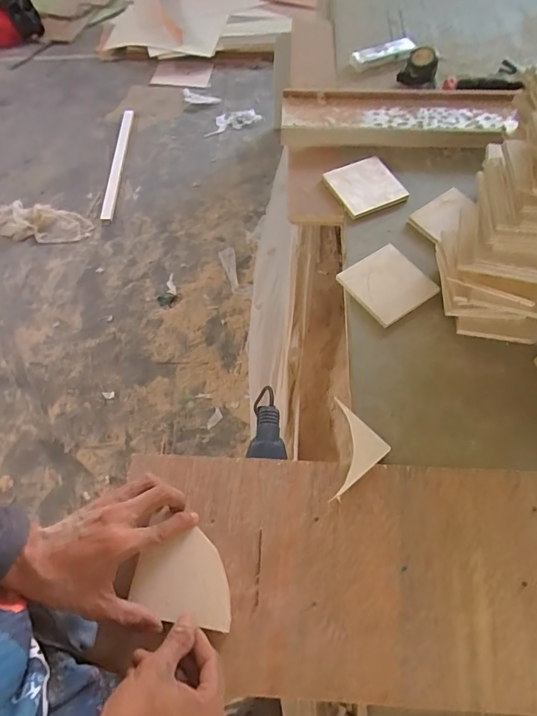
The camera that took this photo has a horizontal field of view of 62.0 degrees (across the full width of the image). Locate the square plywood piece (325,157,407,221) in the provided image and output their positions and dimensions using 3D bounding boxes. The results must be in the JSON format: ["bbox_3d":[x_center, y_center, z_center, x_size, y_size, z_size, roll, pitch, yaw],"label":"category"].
[{"bbox_3d":[0.146,-0.265,0.679,0.099,0.006,0.098,-21,64,-8],"label":"square plywood piece"}]

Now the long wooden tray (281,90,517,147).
[{"bbox_3d":[0.212,-0.395,0.732,0.377,0.035,0.110,-1,63,2],"label":"long wooden tray"}]

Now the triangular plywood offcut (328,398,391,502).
[{"bbox_3d":[0.081,0.104,0.499,0.075,0.008,0.089,40,71,19],"label":"triangular plywood offcut"}]

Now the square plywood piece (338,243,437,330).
[{"bbox_3d":[0.160,-0.101,0.604,0.103,0.013,0.098,-33,67,-14],"label":"square plywood piece"}]

